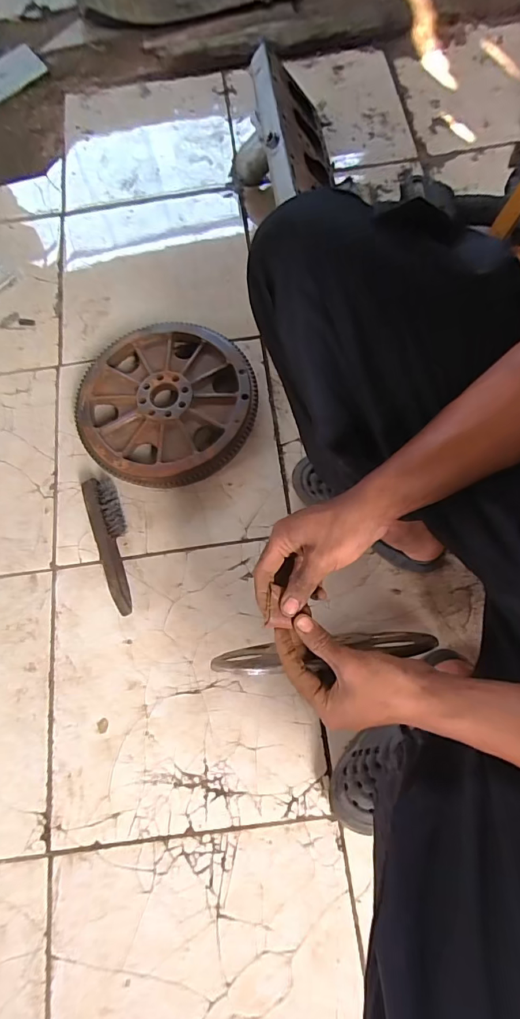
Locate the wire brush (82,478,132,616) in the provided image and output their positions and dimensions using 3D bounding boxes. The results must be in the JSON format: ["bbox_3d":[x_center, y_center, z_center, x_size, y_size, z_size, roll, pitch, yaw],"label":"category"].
[{"bbox_3d":[-0.246,0.053,0.729,0.057,0.040,0.240,-20,73,-6],"label":"wire brush"}]

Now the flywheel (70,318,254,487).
[{"bbox_3d":[-0.169,-0.191,0.801,0.319,0.056,0.311,-13,72,-3],"label":"flywheel"}]

